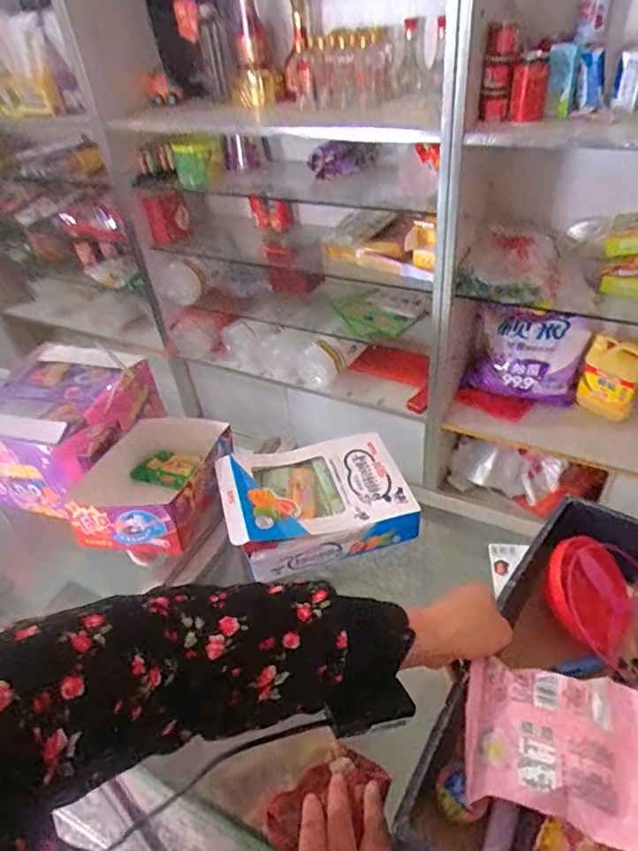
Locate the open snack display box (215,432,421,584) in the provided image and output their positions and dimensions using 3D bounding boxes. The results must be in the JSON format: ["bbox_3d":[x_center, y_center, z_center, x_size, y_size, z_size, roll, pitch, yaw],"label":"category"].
[{"bbox_3d":[0.000,0.090,0.697,0.232,0.077,0.169,-14,40,-8],"label":"open snack display box"}]

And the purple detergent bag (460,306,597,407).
[{"bbox_3d":[0.578,-0.195,1.542,0.309,0.242,0.093,8,42,17],"label":"purple detergent bag"}]

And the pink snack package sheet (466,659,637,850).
[{"bbox_3d":[0.235,0.246,0.406,0.240,0.040,0.125,9,43,19],"label":"pink snack package sheet"}]

